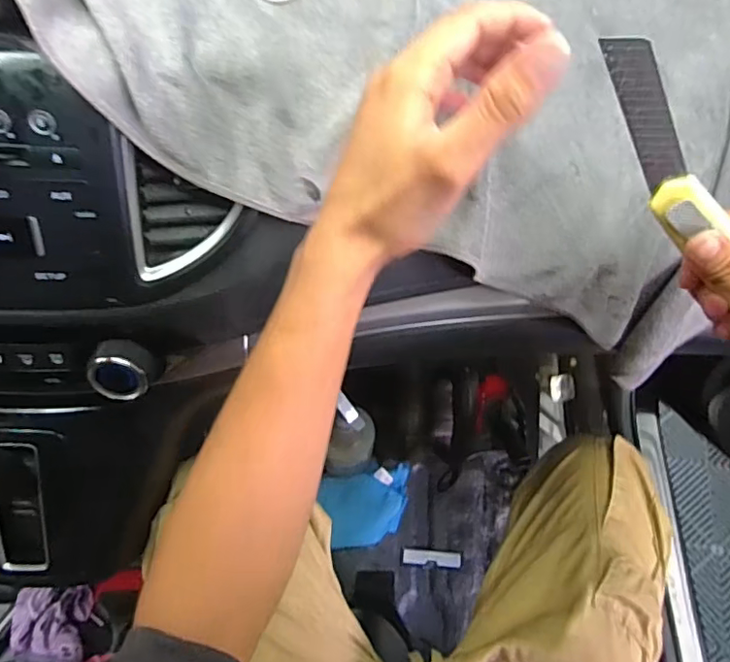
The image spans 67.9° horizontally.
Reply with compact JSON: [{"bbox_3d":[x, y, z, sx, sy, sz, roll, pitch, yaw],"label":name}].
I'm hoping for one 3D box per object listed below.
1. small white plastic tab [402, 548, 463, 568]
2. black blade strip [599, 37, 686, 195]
[{"bbox_3d":[0.111,0.377,0.899,0.095,0.012,0.023,5,65,0],"label":"small white plastic tab"},{"bbox_3d":[0.129,-0.099,0.248,0.018,0.078,0.004,-19,38,28],"label":"black blade strip"}]

